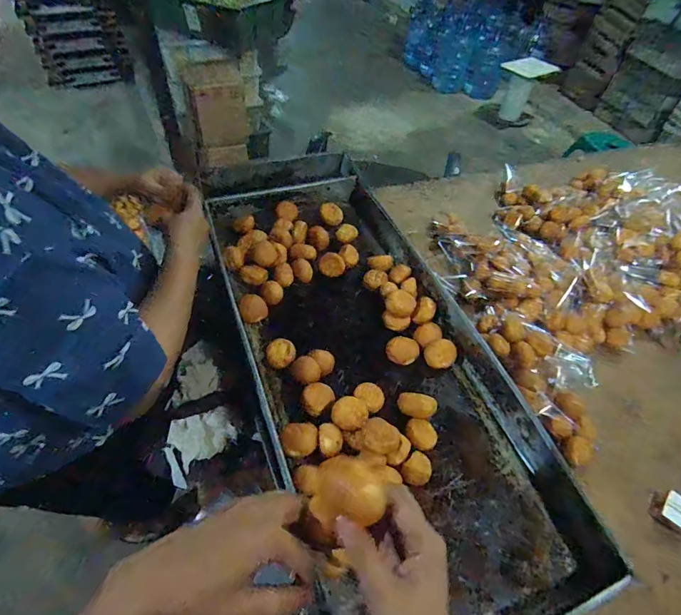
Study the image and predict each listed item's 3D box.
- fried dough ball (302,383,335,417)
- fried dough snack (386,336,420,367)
[{"bbox_3d":[-0.036,0.145,0.642,0.051,0.036,0.044,-34,61,-28],"label":"fried dough ball"},{"bbox_3d":[0.109,0.078,0.712,0.055,0.030,0.046,14,51,7],"label":"fried dough snack"}]

